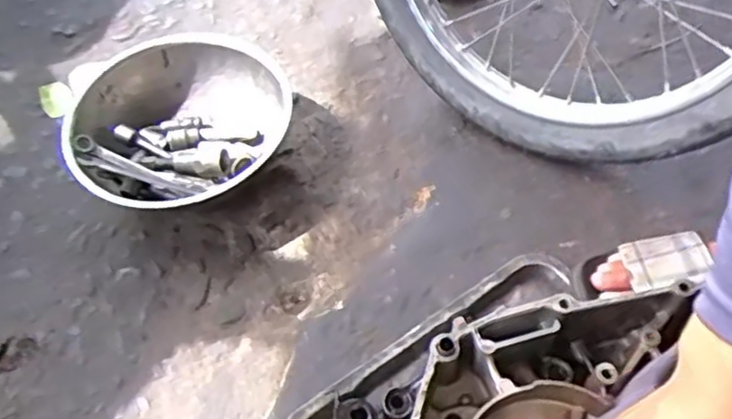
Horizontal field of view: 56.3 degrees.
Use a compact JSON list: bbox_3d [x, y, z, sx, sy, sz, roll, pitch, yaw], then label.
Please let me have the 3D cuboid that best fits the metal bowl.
[{"bbox_3d":[-0.229,-0.099,0.842,0.250,0.087,0.248,-2,54,2],"label":"metal bowl"}]

